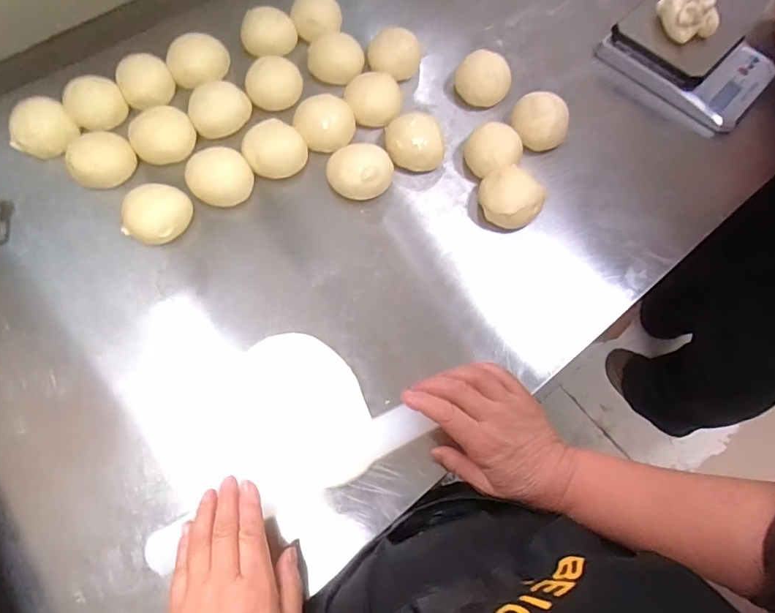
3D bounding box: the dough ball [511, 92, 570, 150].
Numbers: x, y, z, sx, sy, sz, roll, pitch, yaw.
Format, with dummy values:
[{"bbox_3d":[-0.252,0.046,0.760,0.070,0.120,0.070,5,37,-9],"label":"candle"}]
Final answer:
[{"bbox_3d":[0.174,-0.210,0.554,0.059,0.043,0.054,0,67,1],"label":"dough ball"}]

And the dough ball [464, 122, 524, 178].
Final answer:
[{"bbox_3d":[0.118,-0.173,0.538,0.053,0.040,0.058,0,67,1],"label":"dough ball"}]

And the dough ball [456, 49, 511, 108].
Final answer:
[{"bbox_3d":[0.114,-0.269,0.579,0.062,0.040,0.061,0,67,1],"label":"dough ball"}]

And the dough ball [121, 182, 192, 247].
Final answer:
[{"bbox_3d":[-0.238,-0.096,0.493,0.053,0.034,0.063,28,70,12],"label":"dough ball"}]

